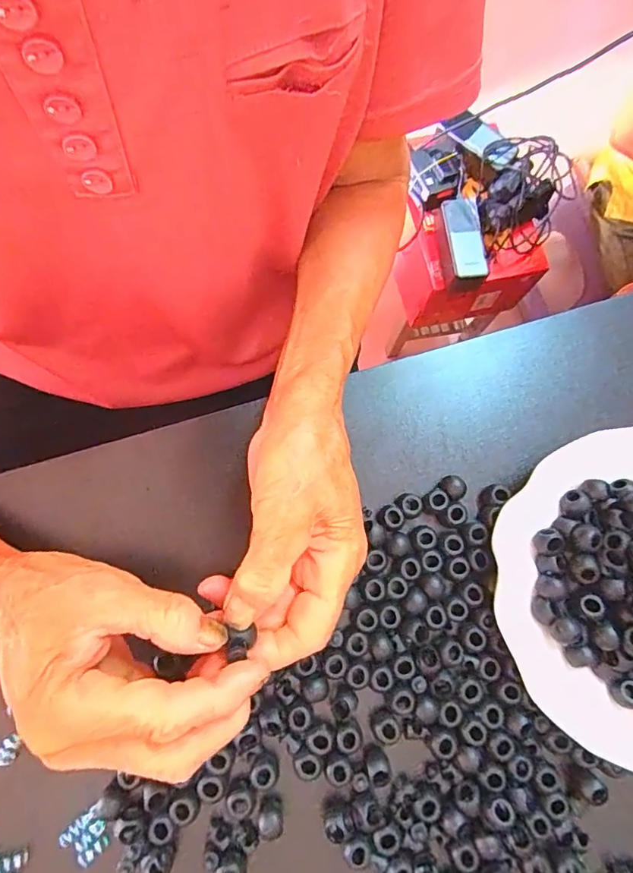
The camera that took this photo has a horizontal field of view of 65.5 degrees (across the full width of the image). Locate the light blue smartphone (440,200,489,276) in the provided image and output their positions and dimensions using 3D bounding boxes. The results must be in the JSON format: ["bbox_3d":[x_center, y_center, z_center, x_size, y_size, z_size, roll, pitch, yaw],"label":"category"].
[{"bbox_3d":[0.227,-0.306,0.753,0.057,0.015,0.137,-5,78,-5],"label":"light blue smartphone"}]

